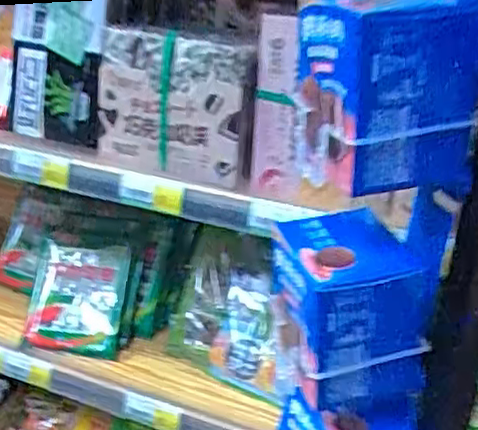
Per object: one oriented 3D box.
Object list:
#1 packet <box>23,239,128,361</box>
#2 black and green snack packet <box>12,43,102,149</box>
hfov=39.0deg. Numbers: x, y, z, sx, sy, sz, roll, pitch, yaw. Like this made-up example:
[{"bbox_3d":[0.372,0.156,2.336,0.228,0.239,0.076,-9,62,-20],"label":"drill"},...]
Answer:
[{"bbox_3d":[-0.219,0.112,0.909,0.142,0.143,0.029,4,-14,15],"label":"packet"},{"bbox_3d":[-0.205,-0.132,0.762,0.144,0.101,0.016,15,24,27],"label":"black and green snack packet"}]

